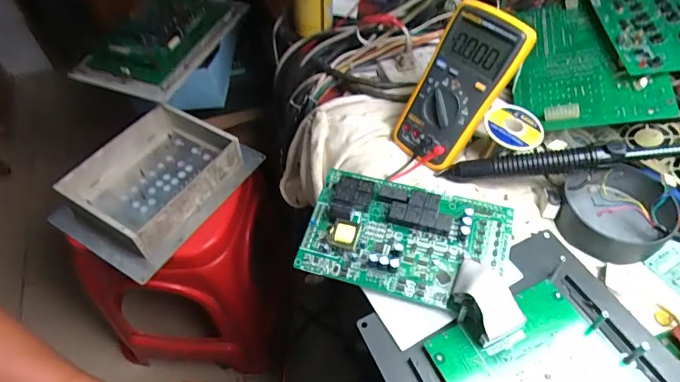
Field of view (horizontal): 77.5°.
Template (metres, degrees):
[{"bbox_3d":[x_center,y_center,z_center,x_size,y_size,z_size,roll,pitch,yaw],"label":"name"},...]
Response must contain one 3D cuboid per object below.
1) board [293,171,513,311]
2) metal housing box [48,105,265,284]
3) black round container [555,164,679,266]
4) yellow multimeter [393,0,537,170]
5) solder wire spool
[{"bbox_3d":[0.066,0.043,0.426,0.199,0.033,0.115,12,54,10],"label":"board"},{"bbox_3d":[-0.314,-0.016,0.740,0.209,0.092,0.298,25,57,18],"label":"metal housing box"},{"bbox_3d":[0.294,0.023,0.454,0.105,0.060,0.103,0,53,0],"label":"black round container"},{"bbox_3d":[0.132,-0.116,0.487,0.088,0.182,0.037,43,30,28],"label":"yellow multimeter"},{"bbox_3d":[0.193,-0.070,0.466,0.061,0.014,0.052,3,65,-6],"label":"solder wire spool"}]

